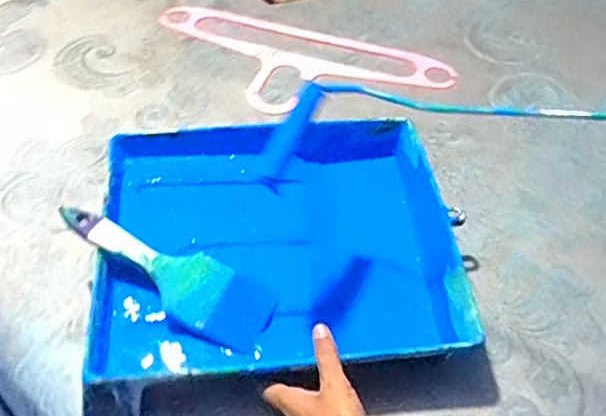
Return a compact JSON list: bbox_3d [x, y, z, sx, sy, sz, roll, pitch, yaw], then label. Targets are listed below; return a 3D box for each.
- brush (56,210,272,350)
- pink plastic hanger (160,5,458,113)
[{"bbox_3d":[-0.126,0.057,0.565,0.207,0.013,0.069,31,57,2],"label":"brush"},{"bbox_3d":[-0.015,-0.193,0.842,0.430,0.017,0.186,14,53,10],"label":"pink plastic hanger"}]

